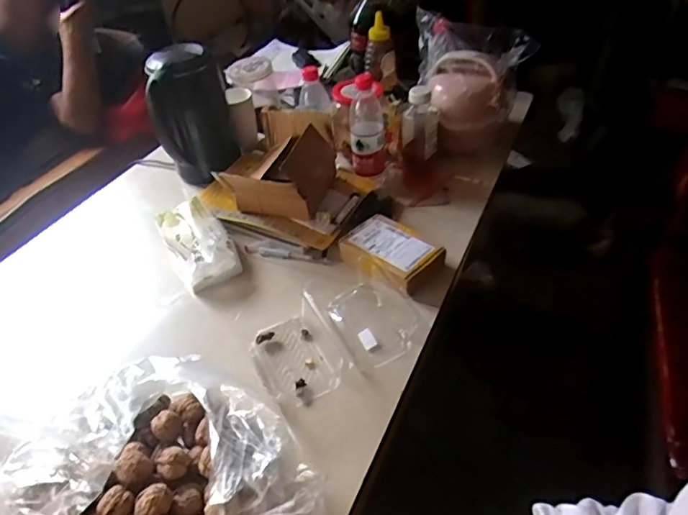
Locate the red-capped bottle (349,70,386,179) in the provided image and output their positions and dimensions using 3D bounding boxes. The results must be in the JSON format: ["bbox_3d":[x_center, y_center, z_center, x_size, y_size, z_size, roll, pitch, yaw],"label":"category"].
[{"bbox_3d":[0.044,-0.257,1.009,0.069,0.188,0.083,0,42,7],"label":"red-capped bottle"}]

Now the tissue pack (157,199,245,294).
[{"bbox_3d":[-0.257,-0.024,0.913,0.101,0.088,0.169,-29,48,-24],"label":"tissue pack"}]

